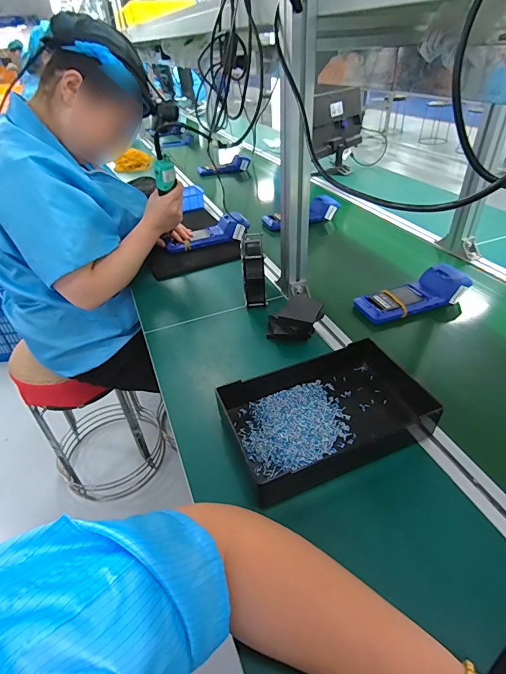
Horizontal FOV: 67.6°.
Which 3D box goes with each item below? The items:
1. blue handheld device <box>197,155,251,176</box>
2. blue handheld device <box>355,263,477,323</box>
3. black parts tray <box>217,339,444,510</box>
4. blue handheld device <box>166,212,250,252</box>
[{"bbox_3d":[-0.126,-0.727,1.613,0.230,0.062,0.053,-15,40,-13],"label":"blue handheld device"},{"bbox_3d":[0.319,-0.086,0.750,0.233,0.053,0.087,-15,40,-14],"label":"blue handheld device"},{"bbox_3d":[0.108,0.090,0.533,0.282,0.050,0.197,-17,40,-15],"label":"black parts tray"},{"bbox_3d":[-0.118,-0.275,0.998,0.214,0.073,0.054,-12,39,-10],"label":"blue handheld device"}]

